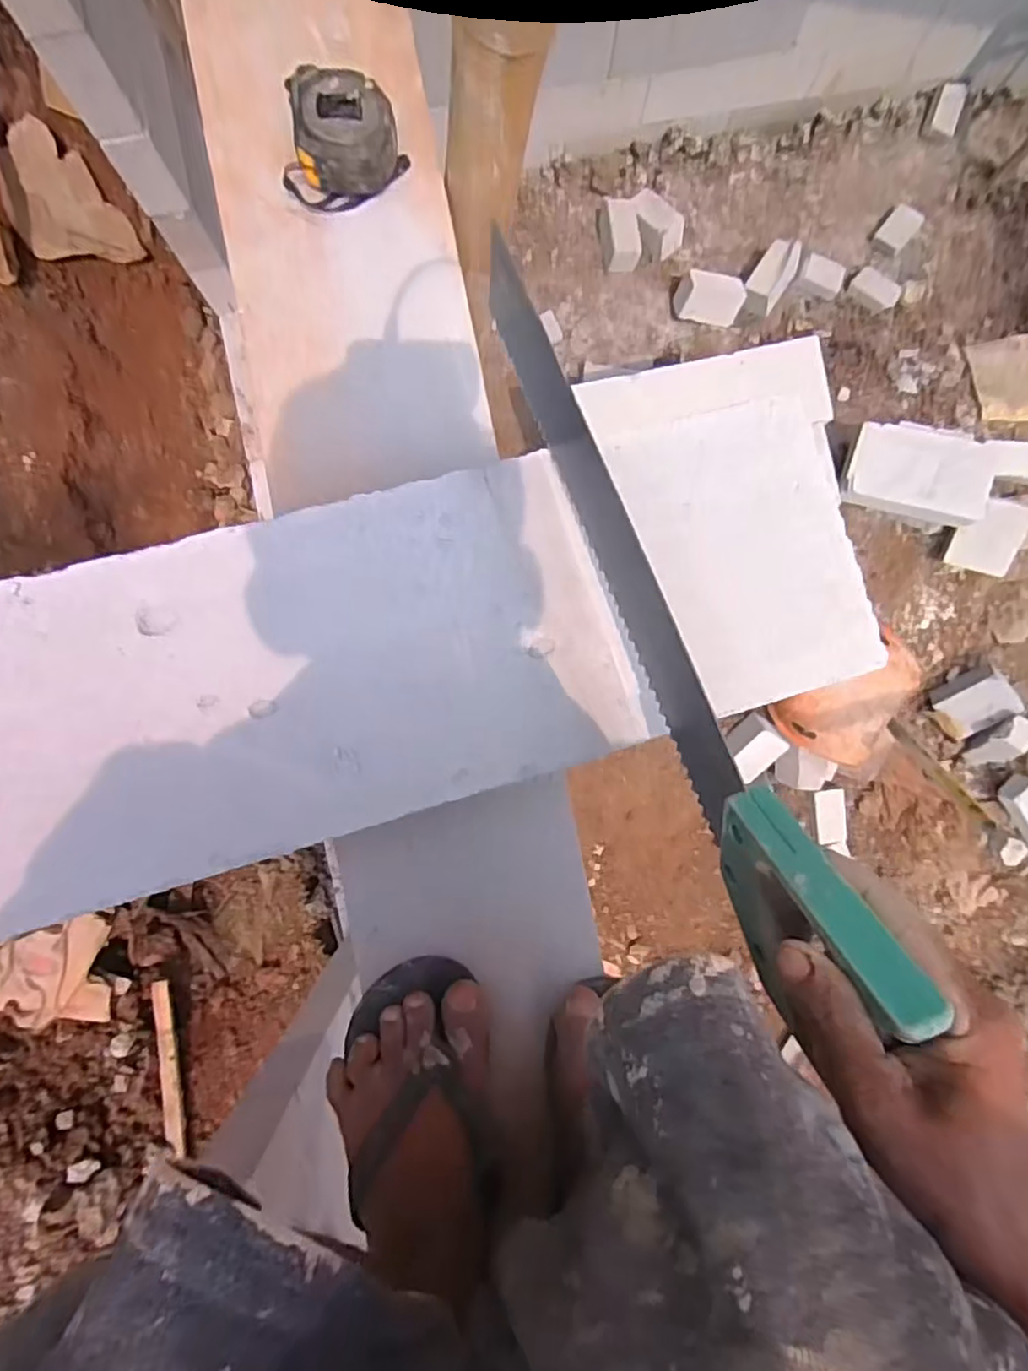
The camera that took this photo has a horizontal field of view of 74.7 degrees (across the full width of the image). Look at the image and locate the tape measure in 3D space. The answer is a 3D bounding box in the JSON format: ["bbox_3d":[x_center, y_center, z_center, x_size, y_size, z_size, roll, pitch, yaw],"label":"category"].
[{"bbox_3d":[-0.129,-0.416,0.511,0.088,0.048,0.082,4,89,-2],"label":"tape measure"}]

